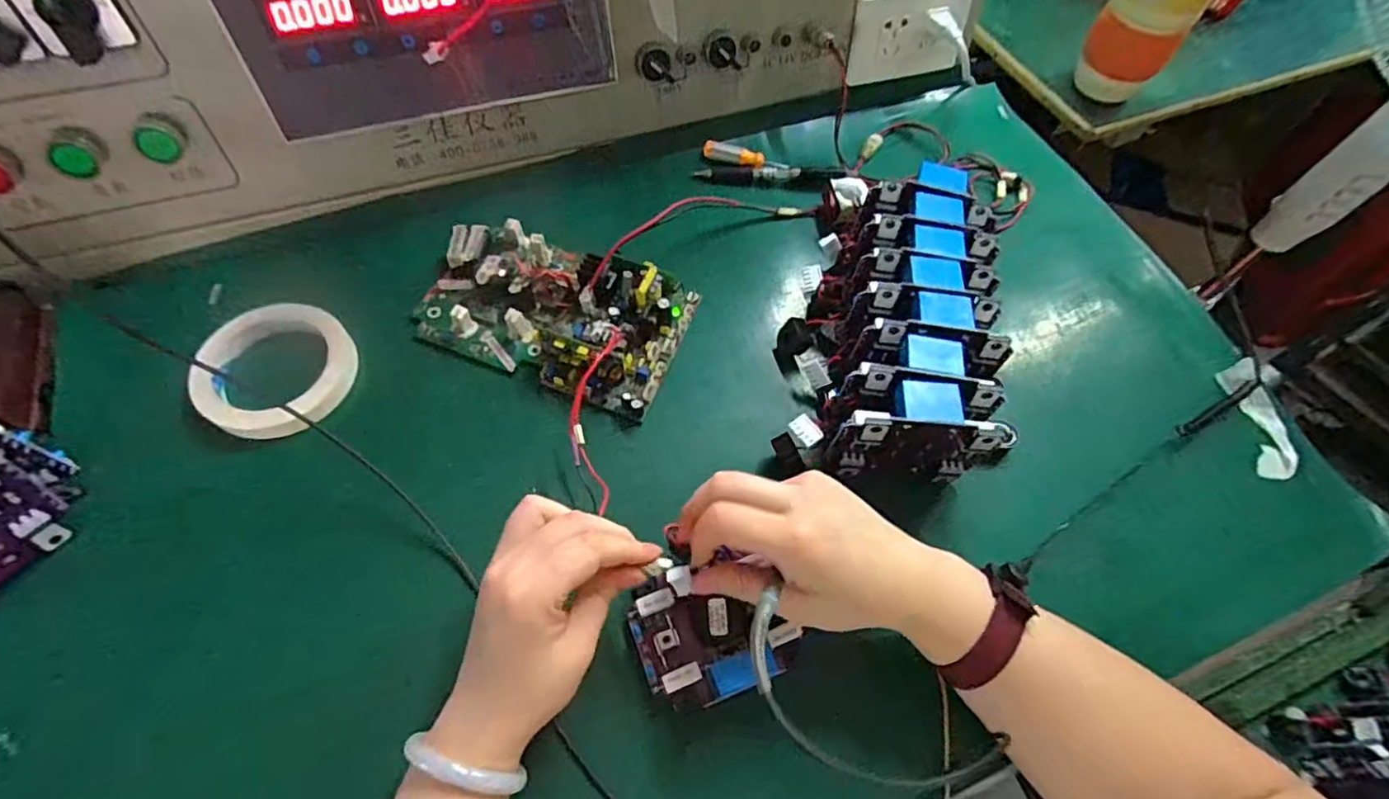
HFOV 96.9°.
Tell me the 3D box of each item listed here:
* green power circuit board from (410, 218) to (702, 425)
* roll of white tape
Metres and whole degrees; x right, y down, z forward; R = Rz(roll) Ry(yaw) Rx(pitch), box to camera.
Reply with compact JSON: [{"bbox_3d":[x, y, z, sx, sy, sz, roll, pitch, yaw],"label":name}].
[{"bbox_3d":[-0.107,-0.071,0.469,0.199,0.035,0.127,20,62,8],"label":"green power circuit board"},{"bbox_3d":[-0.299,-0.023,0.441,0.095,0.031,0.098,1,61,-2],"label":"roll of white tape"}]

